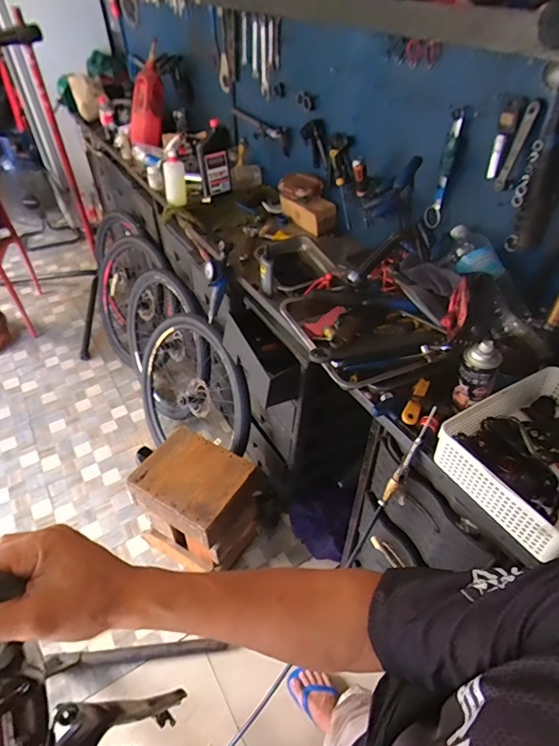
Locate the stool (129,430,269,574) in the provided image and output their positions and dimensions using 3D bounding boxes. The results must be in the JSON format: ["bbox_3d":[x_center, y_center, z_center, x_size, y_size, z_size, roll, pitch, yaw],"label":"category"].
[{"bbox_3d":[-0.257,0.429,1.445,0.326,0.364,0.279,19,47,19],"label":"stool"}]

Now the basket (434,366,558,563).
[{"bbox_3d":[0.457,0.133,0.741,0.319,0.085,0.247,-23,48,-22],"label":"basket"}]

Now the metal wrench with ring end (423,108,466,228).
[{"bbox_3d":[0.382,-0.467,1.026,0.015,0.261,0.047,-24,49,-23],"label":"metal wrench with ring end"}]

